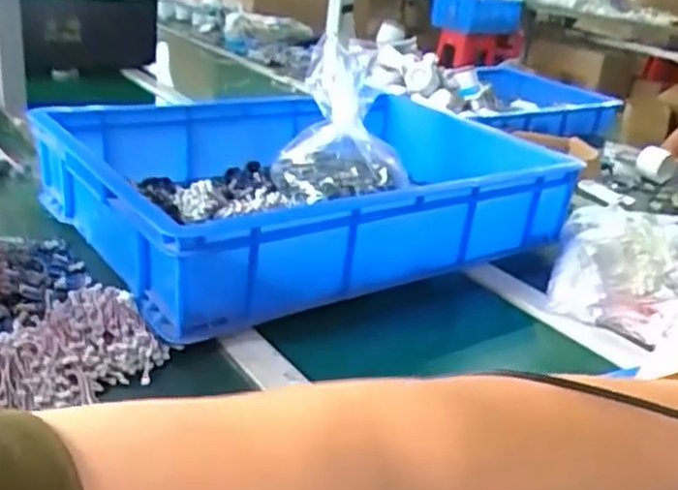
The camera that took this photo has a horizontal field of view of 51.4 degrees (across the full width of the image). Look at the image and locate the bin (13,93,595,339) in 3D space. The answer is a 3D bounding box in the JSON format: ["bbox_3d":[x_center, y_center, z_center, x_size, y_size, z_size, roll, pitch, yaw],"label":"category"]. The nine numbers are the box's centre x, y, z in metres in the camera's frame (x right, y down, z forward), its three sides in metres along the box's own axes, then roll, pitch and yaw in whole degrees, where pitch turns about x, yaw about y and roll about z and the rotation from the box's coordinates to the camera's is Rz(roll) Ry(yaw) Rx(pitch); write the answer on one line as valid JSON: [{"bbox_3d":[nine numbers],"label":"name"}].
[{"bbox_3d":[-0.059,-0.079,0.931,0.566,0.142,0.451,-13,31,-36],"label":"bin"}]

